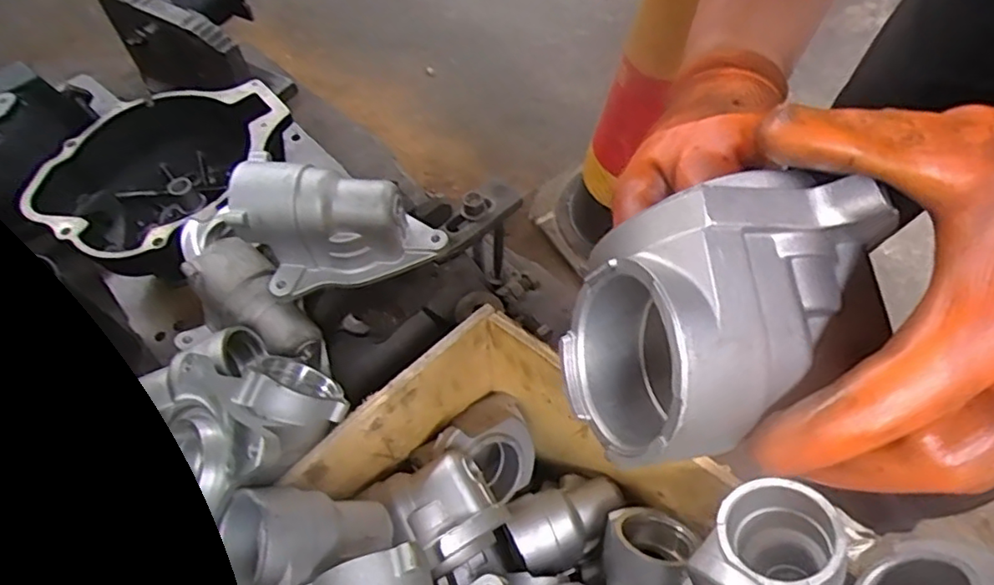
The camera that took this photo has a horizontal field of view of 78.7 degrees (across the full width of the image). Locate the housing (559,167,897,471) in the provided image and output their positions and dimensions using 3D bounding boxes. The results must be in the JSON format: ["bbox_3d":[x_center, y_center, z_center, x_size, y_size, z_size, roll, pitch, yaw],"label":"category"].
[{"bbox_3d":[0.089,0.008,0.234,0.113,0.082,0.098,-7,80,-16],"label":"housing"}]

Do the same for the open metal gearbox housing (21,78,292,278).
[{"bbox_3d":[-0.484,-0.166,0.918,0.298,0.150,0.336,21,61,14],"label":"open metal gearbox housing"}]

